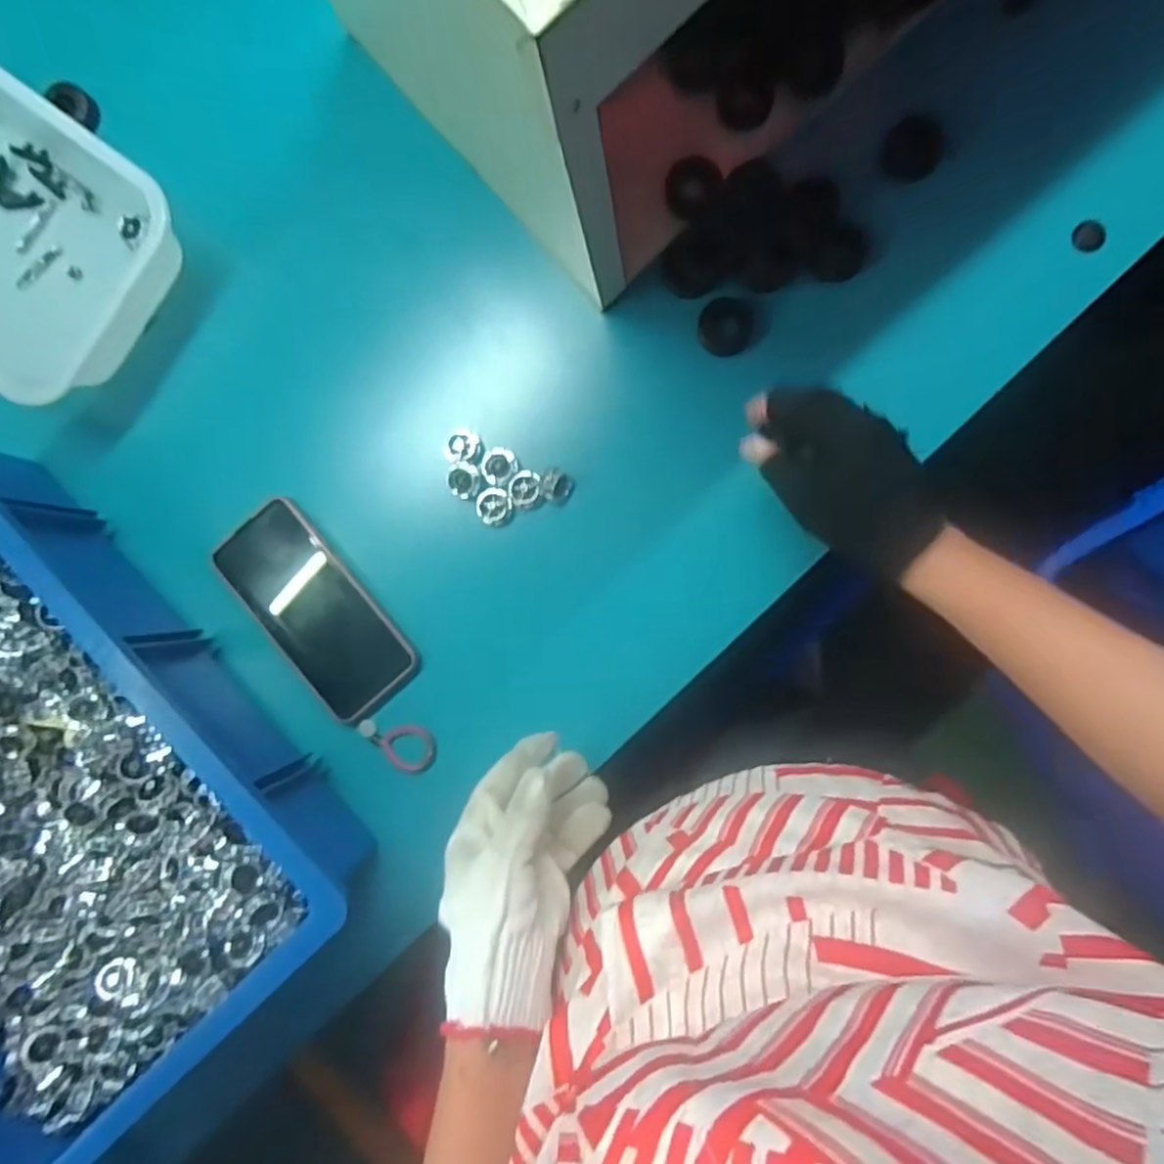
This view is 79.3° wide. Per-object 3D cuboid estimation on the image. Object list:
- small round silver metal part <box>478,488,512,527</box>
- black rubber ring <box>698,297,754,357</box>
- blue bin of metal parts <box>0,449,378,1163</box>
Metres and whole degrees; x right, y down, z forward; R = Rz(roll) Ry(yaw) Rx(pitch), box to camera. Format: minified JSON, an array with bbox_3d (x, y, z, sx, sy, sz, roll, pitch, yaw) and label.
[{"bbox_3d":[-0.064,-0.055,0.513,0.026,0.008,0.027,0,90,5],"label":"small round silver metal part"},{"bbox_3d":[0.103,-0.182,0.501,0.037,0.008,0.041,16,92,5],"label":"black rubber ring"},{"bbox_3d":[-0.397,0.147,0.500,0.316,0.126,0.436,-45,87,4],"label":"blue bin of metal parts"}]

